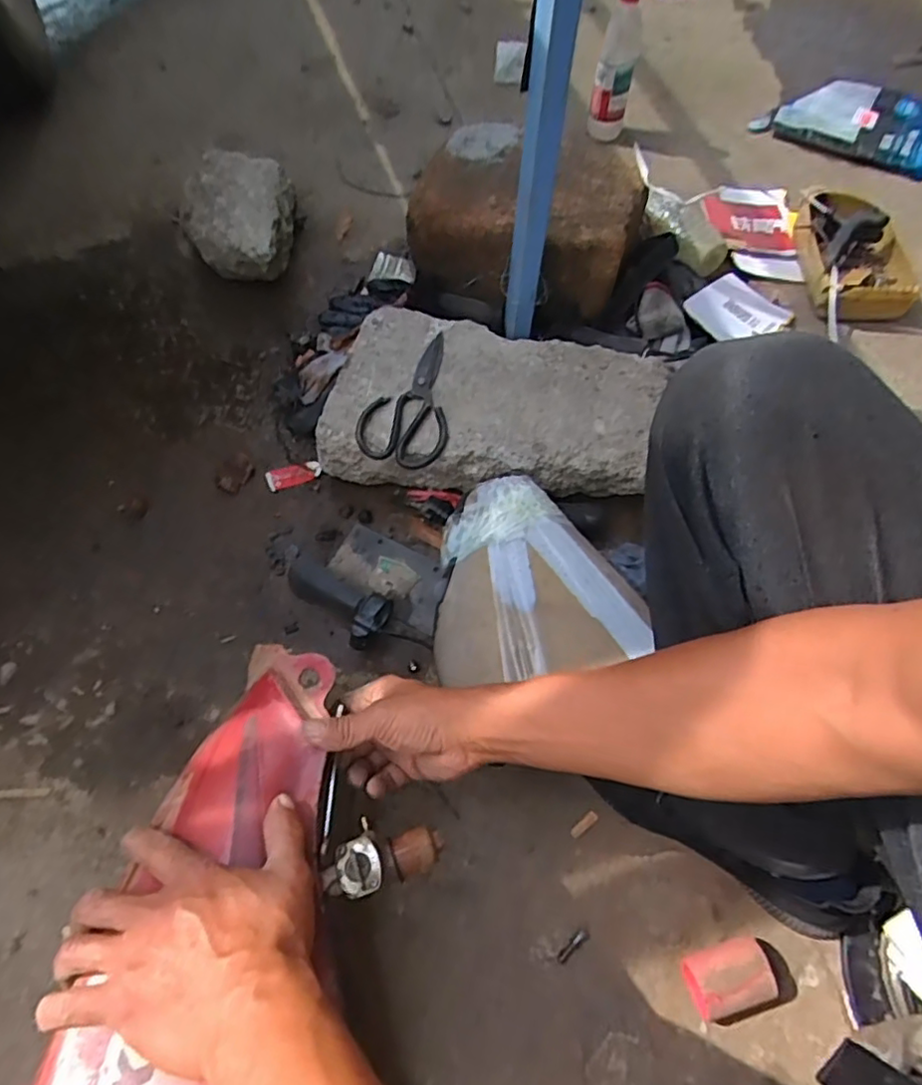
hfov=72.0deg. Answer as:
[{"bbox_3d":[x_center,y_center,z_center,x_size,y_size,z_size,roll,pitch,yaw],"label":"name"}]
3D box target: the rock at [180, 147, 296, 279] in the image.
[{"bbox_3d":[-0.331,-0.479,0.944,0.160,0.114,0.148,15,64,7],"label":"rock"}]

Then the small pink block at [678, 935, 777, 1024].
[{"bbox_3d":[0.237,0.385,0.564,0.072,0.041,0.046,-15,64,-8],"label":"small pink block"}]

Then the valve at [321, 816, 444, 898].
[{"bbox_3d":[-0.057,0.222,0.454,0.083,0.030,0.045,-8,60,-20],"label":"valve"}]

